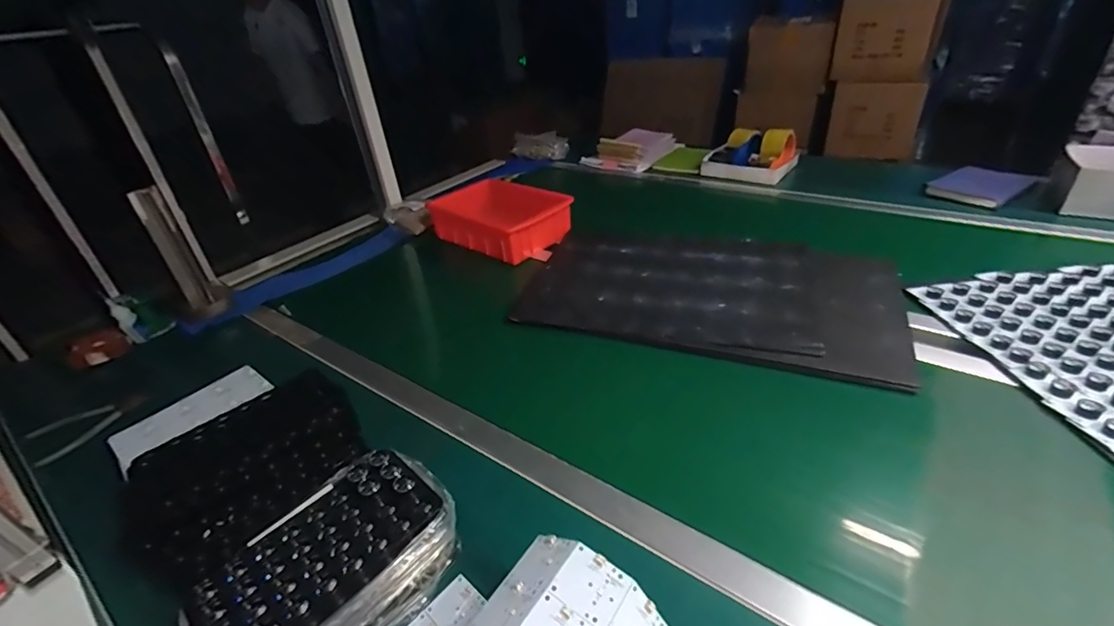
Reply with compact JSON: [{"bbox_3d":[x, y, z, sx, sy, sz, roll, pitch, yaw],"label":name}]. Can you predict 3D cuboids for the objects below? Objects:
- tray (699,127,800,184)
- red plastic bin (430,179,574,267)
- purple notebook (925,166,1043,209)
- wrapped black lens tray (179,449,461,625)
[{"bbox_3d":[0.523,-0.431,1.330,0.214,0.098,0.149,23,44,38],"label":"tray"},{"bbox_3d":[-0.132,-0.217,1.127,0.228,0.086,0.290,-31,40,-31],"label":"red plastic bin"},{"bbox_3d":[0.969,-0.292,1.115,0.210,0.025,0.140,-23,36,-22],"label":"purple notebook"},{"bbox_3d":[-0.204,0.242,0.441,0.126,0.097,0.239,19,41,34],"label":"wrapped black lens tray"}]

